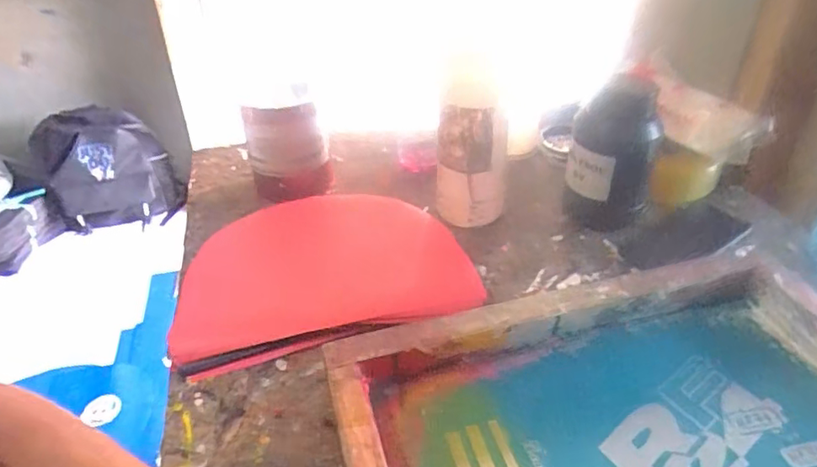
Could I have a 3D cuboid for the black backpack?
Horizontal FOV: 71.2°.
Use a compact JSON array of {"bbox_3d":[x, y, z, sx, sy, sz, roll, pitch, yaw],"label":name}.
[{"bbox_3d":[-0.890,-0.183,1.701,0.336,0.362,0.153,0,36,0],"label":"black backpack"}]

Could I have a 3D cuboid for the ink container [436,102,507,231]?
[{"bbox_3d":[0.077,-0.088,0.684,0.076,0.160,0.077,6,37,11],"label":"ink container"}]

